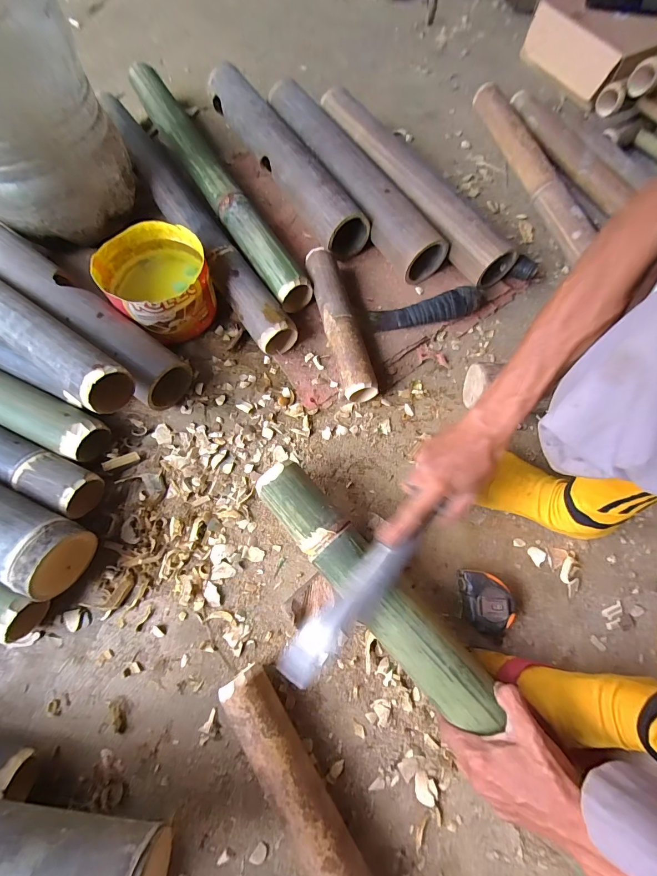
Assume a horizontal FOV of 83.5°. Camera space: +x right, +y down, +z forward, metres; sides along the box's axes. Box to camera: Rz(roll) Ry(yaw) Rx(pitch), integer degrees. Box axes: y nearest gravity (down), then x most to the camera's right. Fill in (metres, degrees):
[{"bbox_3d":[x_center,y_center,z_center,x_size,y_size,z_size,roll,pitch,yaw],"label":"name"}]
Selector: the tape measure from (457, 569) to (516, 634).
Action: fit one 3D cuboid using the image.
[{"bbox_3d":[0.194,0.202,0.458,0.059,0.034,0.068,7,69,0],"label":"tape measure"}]

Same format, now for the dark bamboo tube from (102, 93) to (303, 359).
[{"bbox_3d":[-0.250,-0.388,0.644,0.064,0.069,0.633,-32,76,-14],"label":"dark bamboo tube"}]

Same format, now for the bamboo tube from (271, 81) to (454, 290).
[{"bbox_3d":[0.036,-0.481,0.679,0.089,0.093,0.492,-29,75,-13],"label":"bamboo tube"}]

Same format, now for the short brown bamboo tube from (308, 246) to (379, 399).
[{"bbox_3d":[0.016,-0.177,0.578,0.051,0.062,0.260,-14,72,-9],"label":"short brown bamboo tube"}]

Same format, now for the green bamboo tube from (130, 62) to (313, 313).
[{"bbox_3d":[-0.215,-0.486,0.673,0.071,0.046,0.651,-28,75,-13],"label":"green bamboo tube"}]

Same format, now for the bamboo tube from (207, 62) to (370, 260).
[{"bbox_3d":[-0.090,-0.536,0.686,0.089,0.072,0.503,-27,75,-13],"label":"bamboo tube"}]

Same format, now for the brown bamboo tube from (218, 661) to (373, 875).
[{"bbox_3d":[-0.027,0.367,0.379,0.047,0.053,0.259,-31,76,-14],"label":"brown bamboo tube"}]

